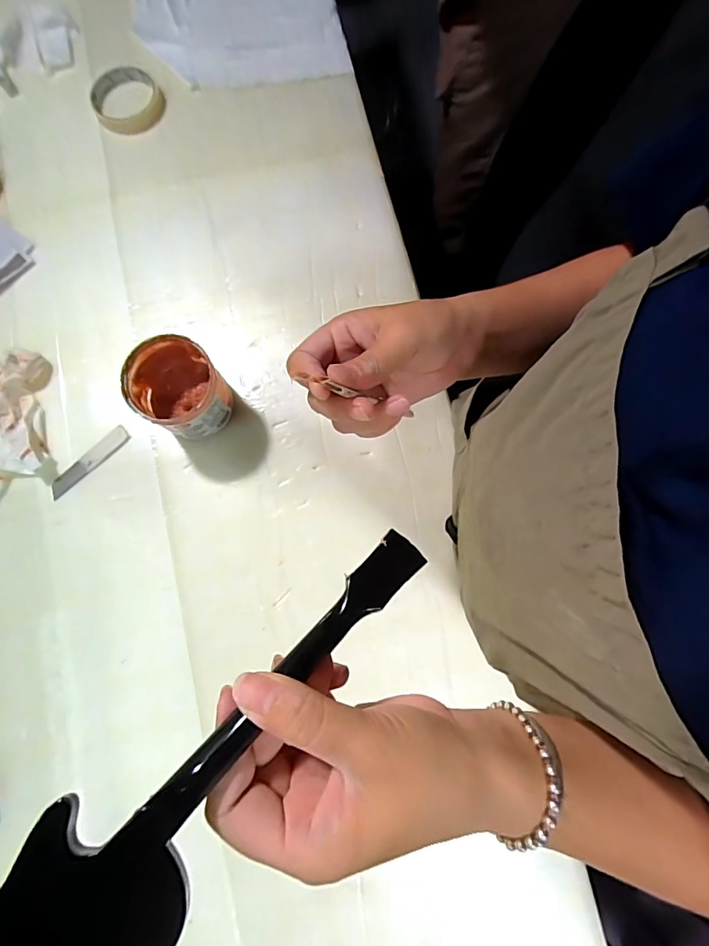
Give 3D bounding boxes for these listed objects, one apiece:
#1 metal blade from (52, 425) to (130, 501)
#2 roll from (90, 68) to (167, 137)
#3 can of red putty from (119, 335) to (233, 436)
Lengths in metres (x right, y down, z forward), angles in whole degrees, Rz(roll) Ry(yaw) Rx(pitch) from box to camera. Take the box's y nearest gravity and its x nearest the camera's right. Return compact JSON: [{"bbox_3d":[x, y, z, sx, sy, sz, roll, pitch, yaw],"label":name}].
[{"bbox_3d":[-0.293,-0.012,0.489,0.102,0.007,0.023,-43,74,-4],"label":"metal blade"},{"bbox_3d":[-0.290,-0.479,0.567,0.086,0.019,0.094,0,80,-1],"label":"roll"},{"bbox_3d":[-0.179,-0.084,0.461,0.091,0.084,0.082,29,81,4],"label":"can of red putty"}]

